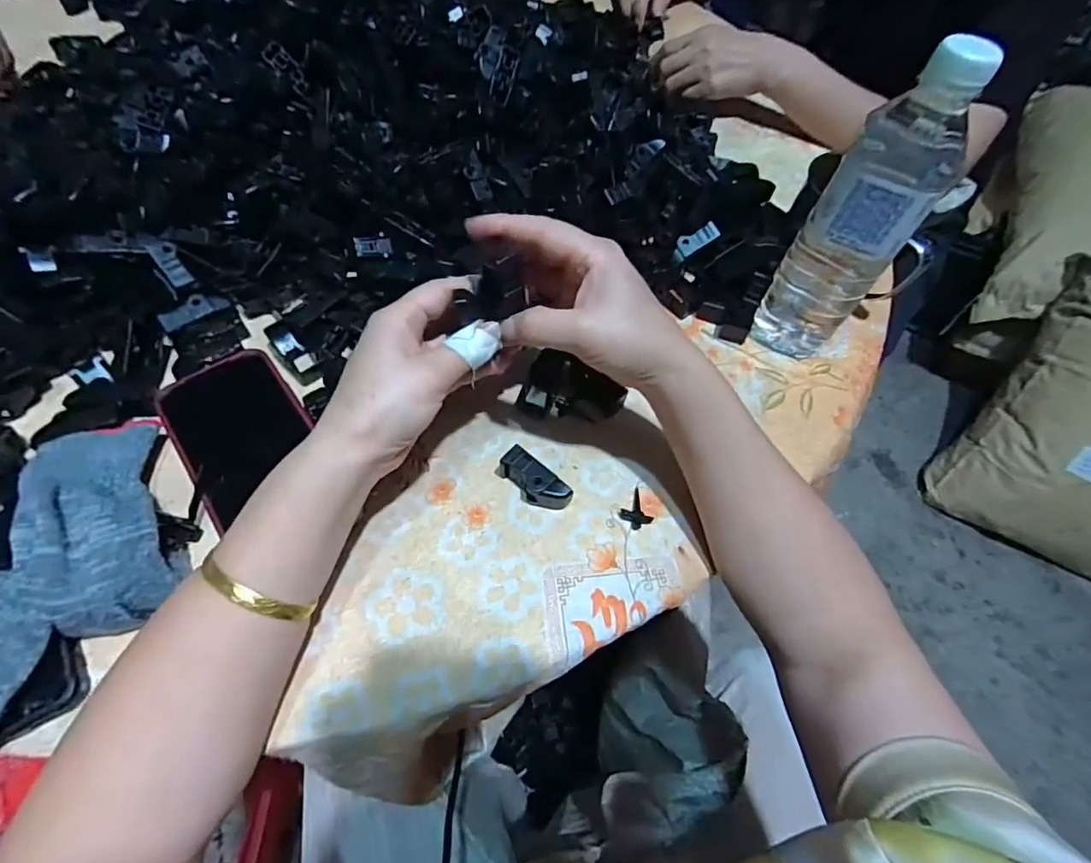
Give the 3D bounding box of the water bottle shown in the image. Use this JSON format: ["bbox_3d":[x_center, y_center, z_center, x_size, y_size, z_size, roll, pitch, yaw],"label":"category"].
[{"bbox_3d":[0.208,-0.135,0.361,0.063,0.205,0.052,34,63,16],"label":"water bottle"}]

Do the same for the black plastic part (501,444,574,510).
[{"bbox_3d":[-0.006,0.033,0.348,0.048,0.022,0.018,37,64,17],"label":"black plastic part"}]

